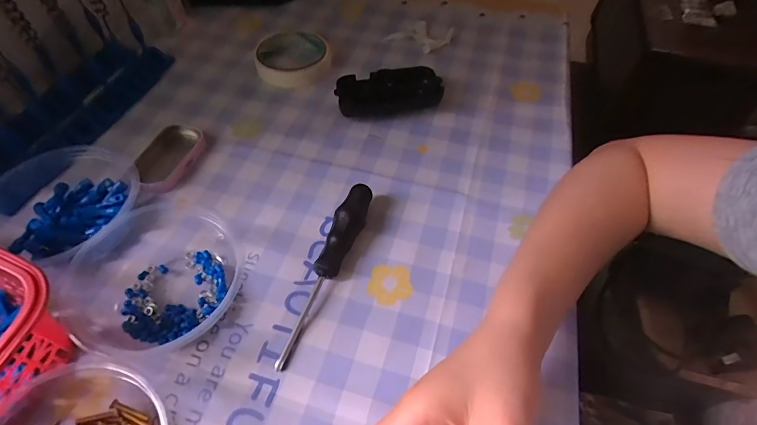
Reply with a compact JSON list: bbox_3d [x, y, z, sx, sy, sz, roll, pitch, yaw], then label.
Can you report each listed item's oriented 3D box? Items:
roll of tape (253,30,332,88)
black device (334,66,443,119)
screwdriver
[{"bbox_3d":[-0.101,-0.182,0.471,0.086,0.018,0.087,1,54,-1],"label":"roll of tape"},{"bbox_3d":[0.010,-0.130,0.435,0.108,0.029,0.051,-11,56,-10],"label":"black device"},{"bbox_3d":[-0.039,0.043,0.314,0.022,0.025,0.156,16,56,9],"label":"screwdriver"}]

